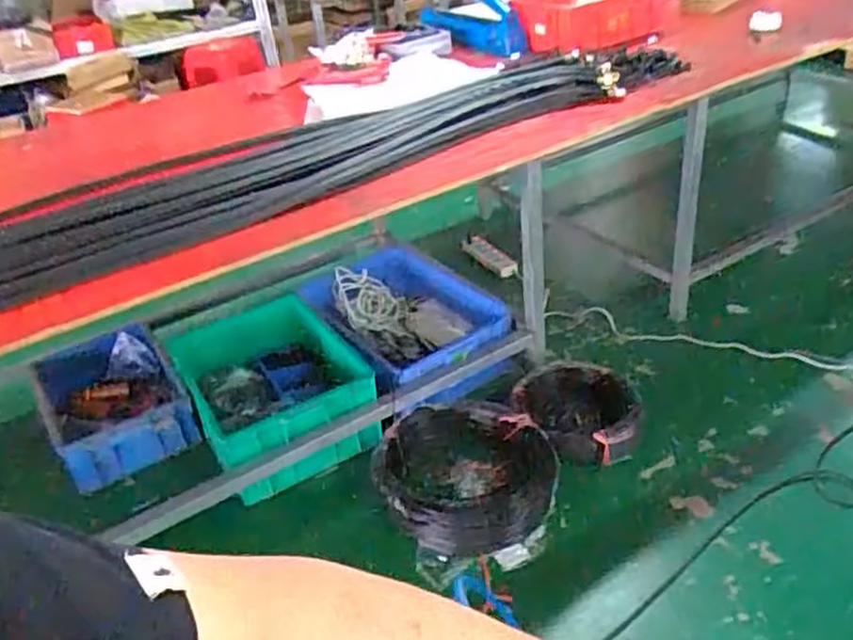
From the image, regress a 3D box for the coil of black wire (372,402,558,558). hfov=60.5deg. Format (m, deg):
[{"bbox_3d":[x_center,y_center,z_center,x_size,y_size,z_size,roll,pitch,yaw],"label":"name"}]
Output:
[{"bbox_3d":[0.093,0.361,1.777,0.386,0.085,0.439,-27,41,-26],"label":"coil of black wire"}]

